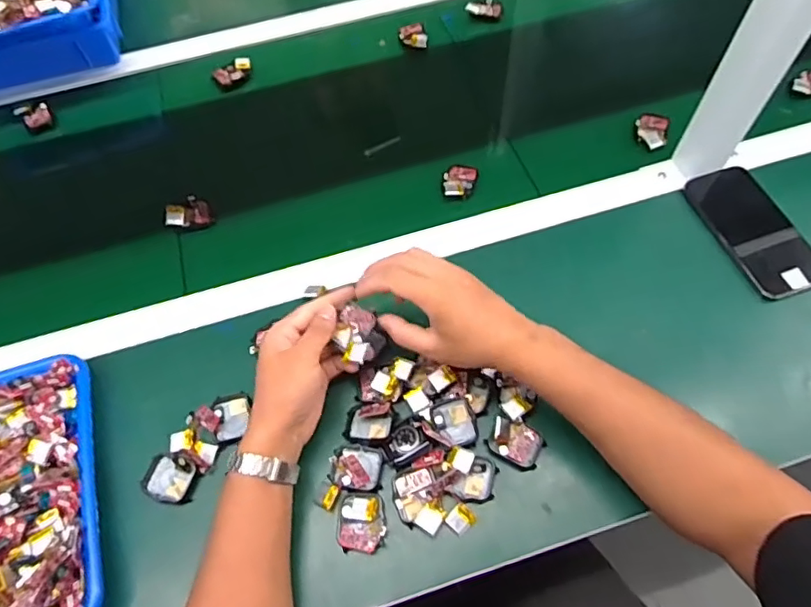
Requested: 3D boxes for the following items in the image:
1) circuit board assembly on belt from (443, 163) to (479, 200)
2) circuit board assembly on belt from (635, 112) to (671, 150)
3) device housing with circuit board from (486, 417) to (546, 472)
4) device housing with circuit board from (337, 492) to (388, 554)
[{"bbox_3d":[0.063,-0.144,0.639,0.038,0.014,0.052,12,62,9],"label":"circuit board assembly on belt"},{"bbox_3d":[0.300,-0.212,0.664,0.037,0.015,0.061,19,64,13],"label":"circuit board assembly on belt"},{"bbox_3d":[0.098,0.122,0.482,0.046,0.015,0.034,25,65,15],"label":"device housing with circuit board"},{"bbox_3d":[-0.037,0.186,0.462,0.040,0.010,0.047,-7,61,-1],"label":"device housing with circuit board"}]

